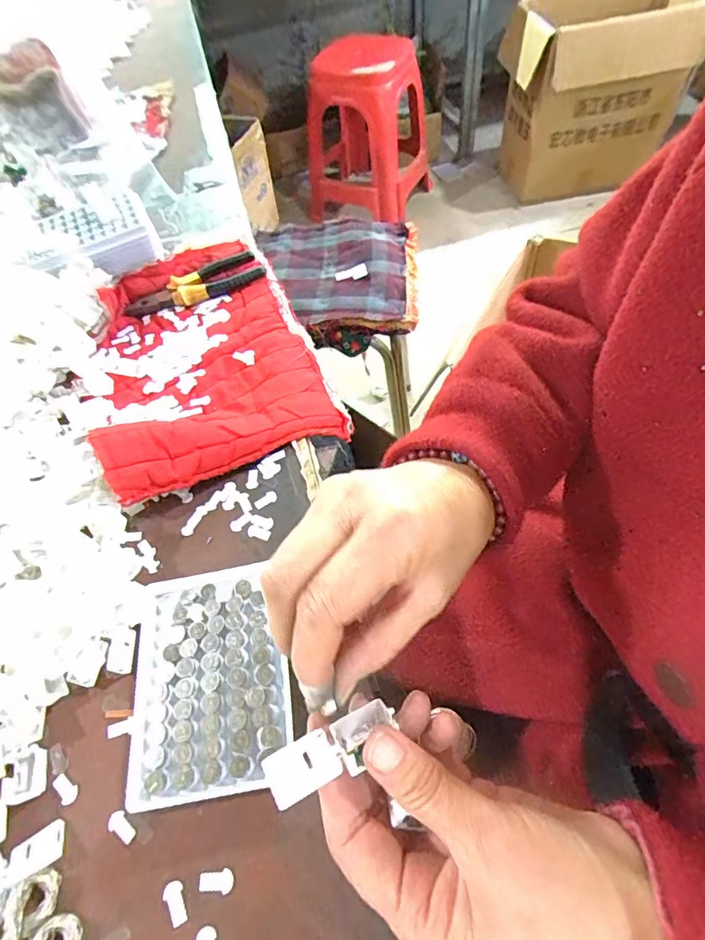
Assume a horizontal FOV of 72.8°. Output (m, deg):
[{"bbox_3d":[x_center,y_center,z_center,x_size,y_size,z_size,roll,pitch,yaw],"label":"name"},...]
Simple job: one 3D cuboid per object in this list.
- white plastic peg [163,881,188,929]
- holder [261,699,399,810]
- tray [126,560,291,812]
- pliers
[{"bbox_3d":[-0.090,0.219,0.241,0.009,0.004,0.018,-29,58,-12],"label":"white plastic peg"},{"bbox_3d":[-0.009,0.115,0.198,0.055,0.015,0.021,-20,57,-28],"label":"holder"},{"bbox_3d":[-0.091,0.124,0.295,0.094,0.010,0.128,-12,56,-1],"label":"tray"},{"bbox_3d":[-0.166,-0.195,0.502,0.142,0.013,0.048,-28,58,-12],"label":"pliers"}]

